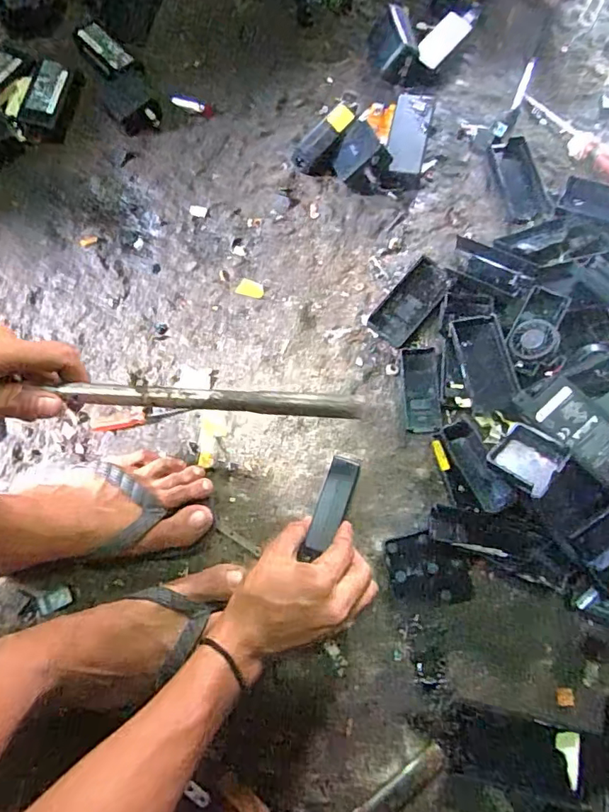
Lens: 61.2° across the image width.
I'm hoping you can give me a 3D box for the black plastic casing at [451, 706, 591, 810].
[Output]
[{"bbox_3d":[0.186,0.304,0.449,0.107,0.011,0.057,10,76,5],"label":"black plastic casing"}]

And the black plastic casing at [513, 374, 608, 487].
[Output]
[{"bbox_3d":[0.246,0.019,0.463,0.108,0.018,0.049,42,98,14],"label":"black plastic casing"}]

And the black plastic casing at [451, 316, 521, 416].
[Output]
[{"bbox_3d":[0.183,-0.044,0.522,0.047,0.014,0.102,-7,75,0],"label":"black plastic casing"}]

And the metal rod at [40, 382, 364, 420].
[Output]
[{"bbox_3d":[-0.064,-0.004,0.362,0.206,0.010,0.014,3,76,1],"label":"metal rod"}]

